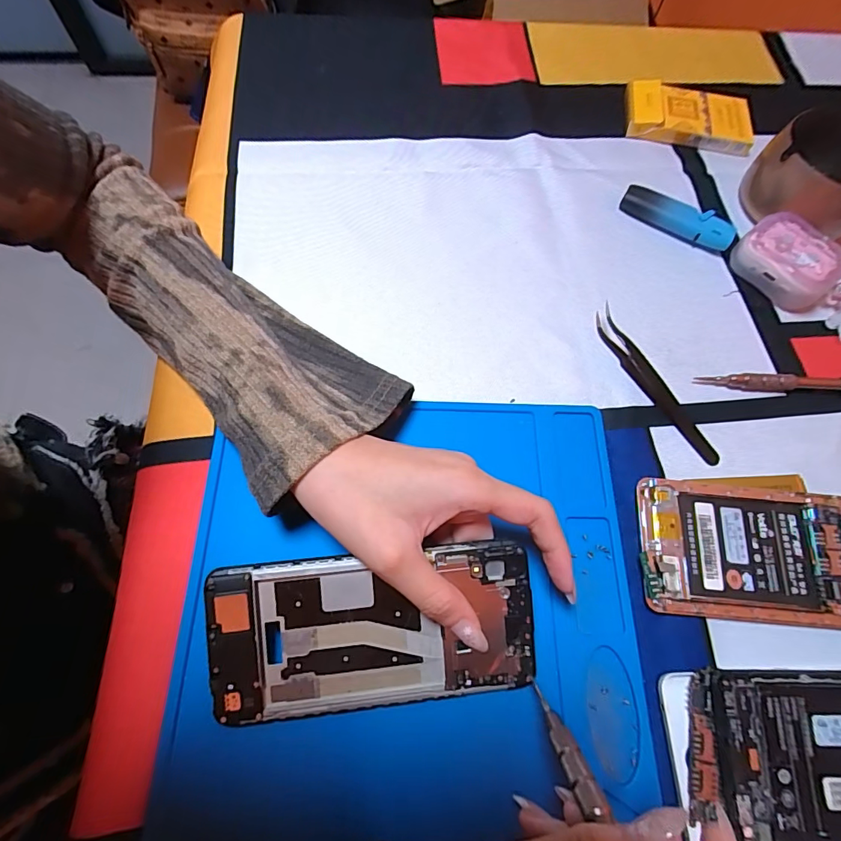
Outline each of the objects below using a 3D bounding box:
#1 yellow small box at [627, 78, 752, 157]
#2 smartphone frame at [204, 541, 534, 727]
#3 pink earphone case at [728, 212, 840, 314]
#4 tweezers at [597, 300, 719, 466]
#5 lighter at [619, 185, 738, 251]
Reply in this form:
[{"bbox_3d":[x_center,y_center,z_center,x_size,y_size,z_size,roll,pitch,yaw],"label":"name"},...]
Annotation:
[{"bbox_3d":[0.224,-0.255,0.382,0.101,0.021,0.055,12,68,2],"label":"yellow small box"},{"bbox_3d":[-0.021,0.099,0.214,0.147,0.005,0.071,-4,91,-5],"label":"smartphone frame"},{"bbox_3d":[0.259,-0.111,0.320,0.047,0.026,0.065,-39,75,-17],"label":"pink earphone case"},{"bbox_3d":[0.148,-0.025,0.287,0.017,0.013,0.117,-28,72,-13],"label":"tweezers"},{"bbox_3d":[0.191,-0.150,0.340,0.081,0.018,0.018,30,70,9],"label":"lighter"}]

